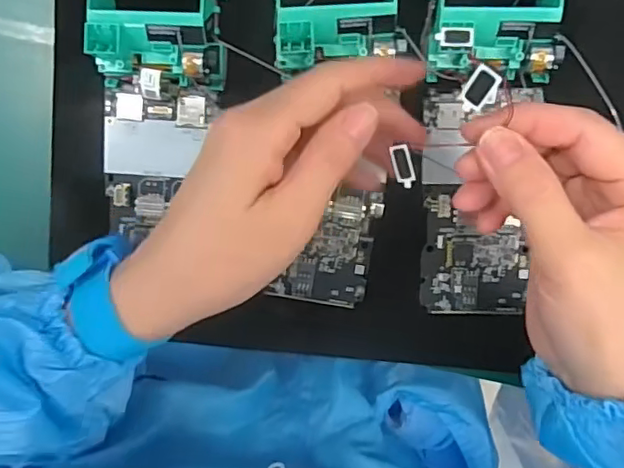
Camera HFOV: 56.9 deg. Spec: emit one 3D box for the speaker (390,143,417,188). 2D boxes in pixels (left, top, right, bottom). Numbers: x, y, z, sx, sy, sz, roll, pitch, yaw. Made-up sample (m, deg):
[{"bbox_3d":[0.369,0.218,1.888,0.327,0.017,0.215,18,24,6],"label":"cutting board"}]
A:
[{"bbox_3d":[0.040,-0.029,0.250,0.008,0.005,0.019,-14,96,4],"label":"speaker"}]

